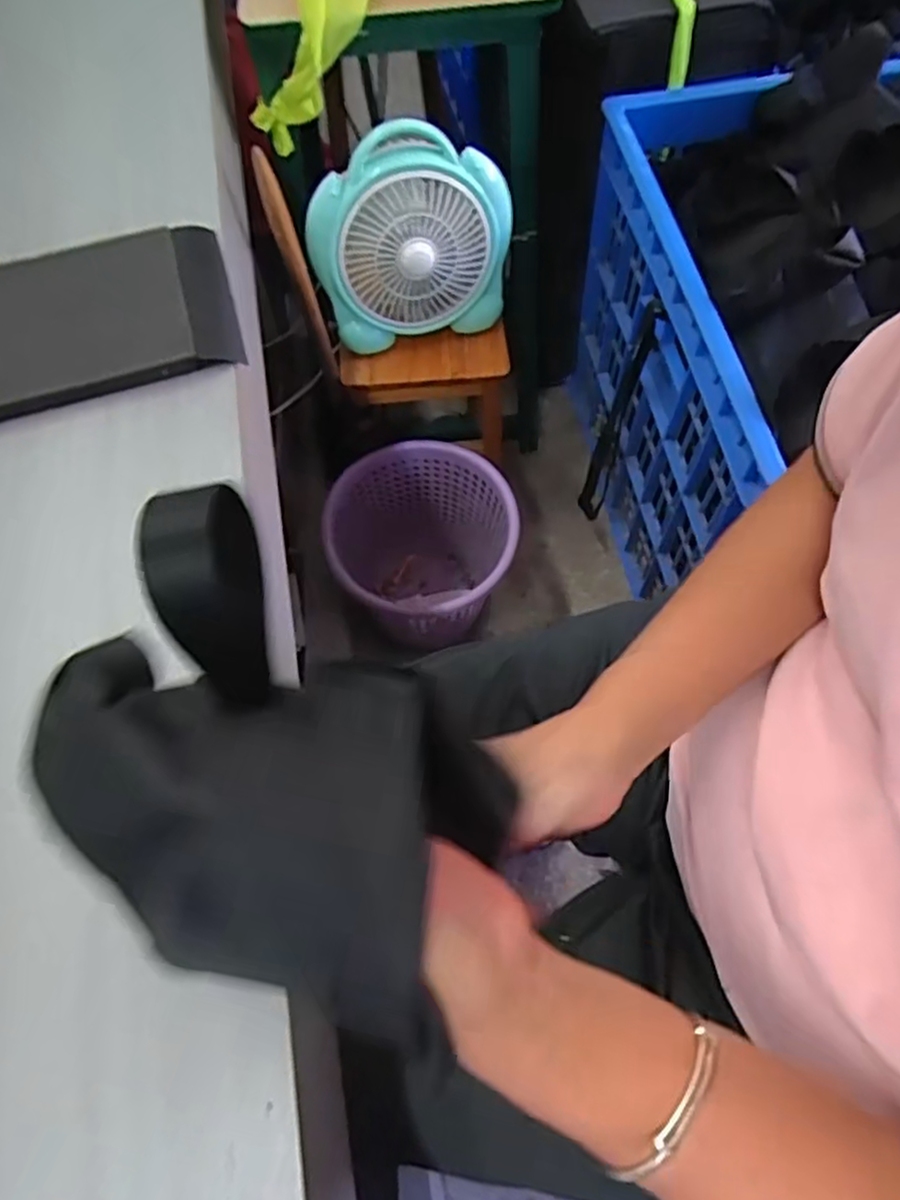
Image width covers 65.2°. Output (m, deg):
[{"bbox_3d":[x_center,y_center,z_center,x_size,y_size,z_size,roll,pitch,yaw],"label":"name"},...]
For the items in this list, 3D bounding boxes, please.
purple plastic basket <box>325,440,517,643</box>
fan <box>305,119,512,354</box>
[{"bbox_3d":[-0.032,-0.053,1.117,0.254,0.301,0.260,-1,63,2],"label":"purple plastic basket"},{"bbox_3d":[-0.044,-0.430,0.854,0.242,0.210,0.088,-11,64,-4],"label":"fan"}]

